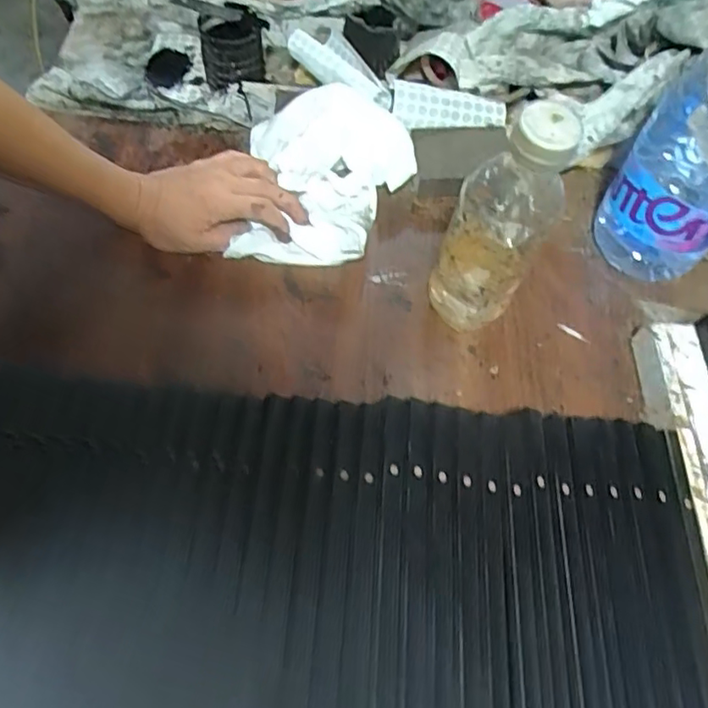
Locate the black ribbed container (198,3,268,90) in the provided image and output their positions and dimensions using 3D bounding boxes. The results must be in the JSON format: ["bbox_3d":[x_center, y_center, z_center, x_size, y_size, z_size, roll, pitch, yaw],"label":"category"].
[{"bbox_3d":[-0.124,-0.315,0.629,0.066,0.066,0.056,-14,65,-9],"label":"black ribbed container"}]

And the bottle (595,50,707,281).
[{"bbox_3d":[0.280,-0.162,0.482,0.104,0.243,0.083,31,66,13],"label":"bottle"}]

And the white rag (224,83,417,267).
[{"bbox_3d":[-0.025,-0.174,0.572,0.156,0.043,0.185,0,63,-2],"label":"white rag"}]

